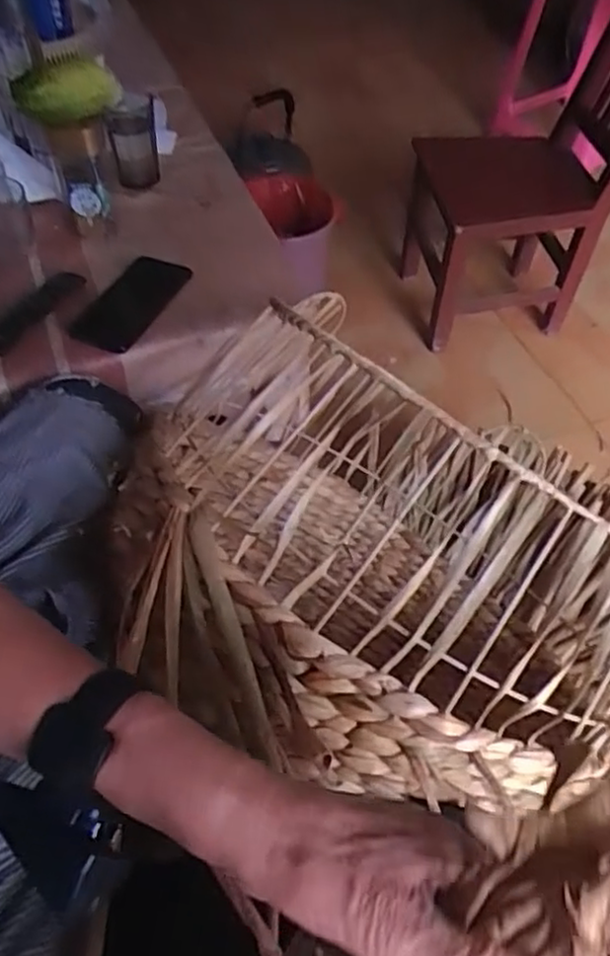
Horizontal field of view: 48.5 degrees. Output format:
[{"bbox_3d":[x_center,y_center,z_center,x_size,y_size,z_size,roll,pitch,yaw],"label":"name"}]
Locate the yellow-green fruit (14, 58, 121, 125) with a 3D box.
[{"bbox_3d":[-0.271,-0.450,0.788,0.121,0.055,0.045,-30,59,-21],"label":"yellow-green fruit"}]

